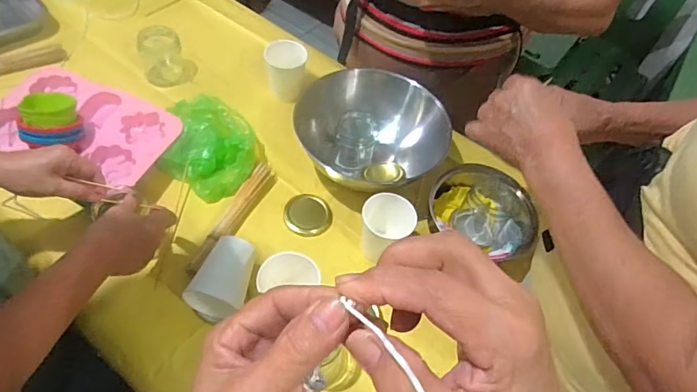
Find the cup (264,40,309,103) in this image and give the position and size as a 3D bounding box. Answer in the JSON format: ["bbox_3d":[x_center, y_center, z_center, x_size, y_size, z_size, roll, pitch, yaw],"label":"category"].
[{"bbox_3d":[-0.104,-0.209,0.797,0.066,0.081,0.061,3,53,-3],"label":"cup"}]

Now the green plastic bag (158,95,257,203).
[{"bbox_3d":[-0.208,-0.079,0.724,0.130,0.049,0.166,1,53,-4],"label":"green plastic bag"}]

